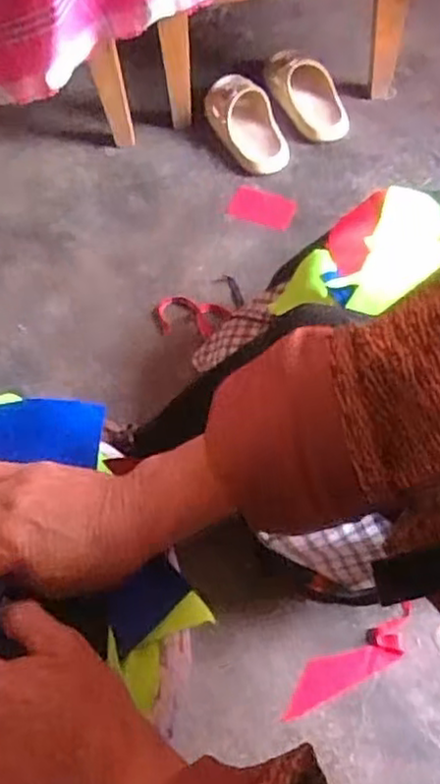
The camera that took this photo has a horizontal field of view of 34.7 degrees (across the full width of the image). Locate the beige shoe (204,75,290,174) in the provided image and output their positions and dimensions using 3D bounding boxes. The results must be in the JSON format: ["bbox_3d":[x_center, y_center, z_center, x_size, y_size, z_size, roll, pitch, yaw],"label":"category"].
[{"bbox_3d":[0.045,-0.446,1.167,0.095,0.056,0.202,-27,63,-11],"label":"beige shoe"}]

